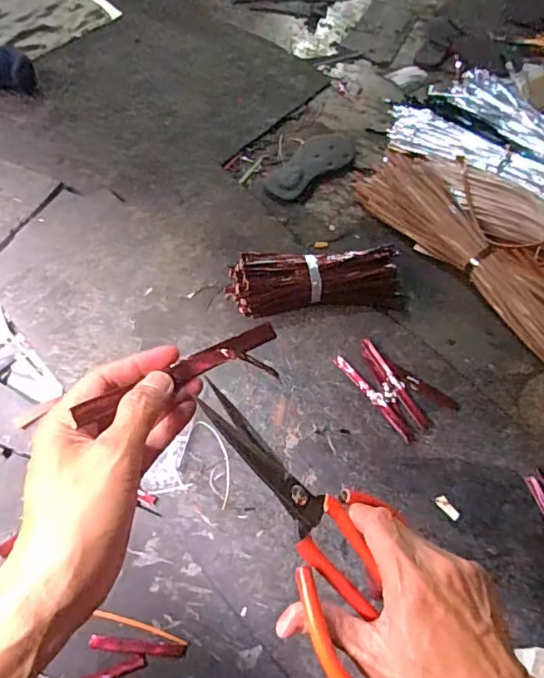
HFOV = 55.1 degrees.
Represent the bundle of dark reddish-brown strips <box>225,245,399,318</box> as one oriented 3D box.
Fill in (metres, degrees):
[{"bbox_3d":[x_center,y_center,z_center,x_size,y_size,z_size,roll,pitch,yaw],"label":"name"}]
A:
[{"bbox_3d":[0.064,-0.086,0.790,0.258,0.053,0.090,-1,59,-5],"label":"bundle of dark reddish-brown strips"}]

